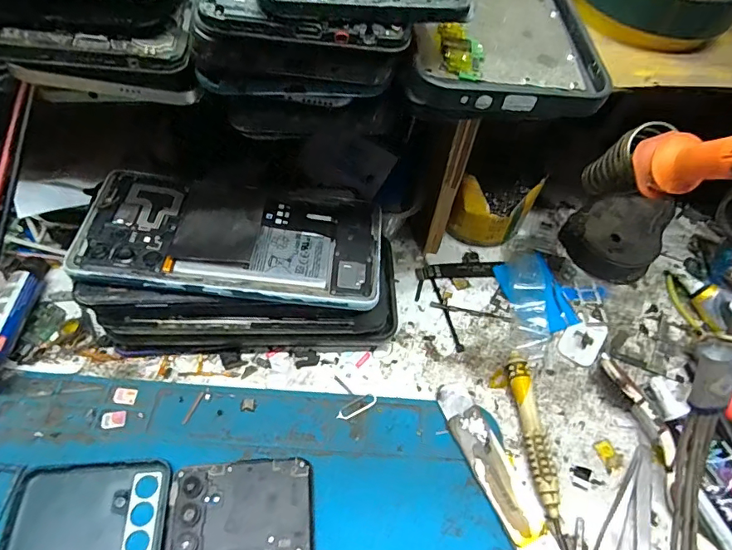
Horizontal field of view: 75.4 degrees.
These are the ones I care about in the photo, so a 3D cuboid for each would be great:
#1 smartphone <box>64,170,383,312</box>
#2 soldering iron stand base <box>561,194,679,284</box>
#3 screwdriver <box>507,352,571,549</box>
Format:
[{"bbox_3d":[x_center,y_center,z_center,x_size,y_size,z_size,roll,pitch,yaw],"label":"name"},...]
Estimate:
[{"bbox_3d":[-0.070,-0.019,0.257,0.155,0.011,0.072,4,55,-2],"label":"smartphone"},{"bbox_3d":[0.195,-0.033,0.358,0.086,0.027,0.061,-32,64,-23],"label":"soldering iron stand base"},{"bbox_3d":[0.097,0.099,0.272,0.012,0.013,0.113,1,56,-4],"label":"screwdriver"}]

